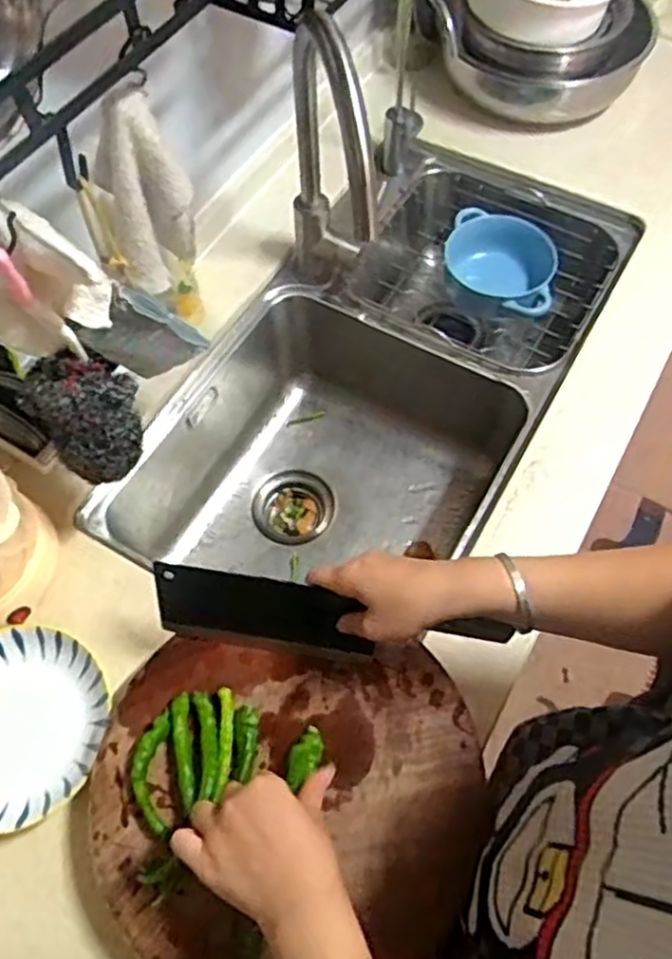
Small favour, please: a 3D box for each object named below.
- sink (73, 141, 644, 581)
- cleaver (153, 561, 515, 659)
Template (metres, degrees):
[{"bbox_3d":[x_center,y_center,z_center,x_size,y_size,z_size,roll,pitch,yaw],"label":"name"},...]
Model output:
[{"bbox_3d":[0.061,-0.120,0.948,0.405,0.267,0.731,28,65,15],"label":"sink"},{"bbox_3d":[-0.009,0.119,0.605,0.289,0.082,0.036,7,62,8],"label":"cleaver"}]

